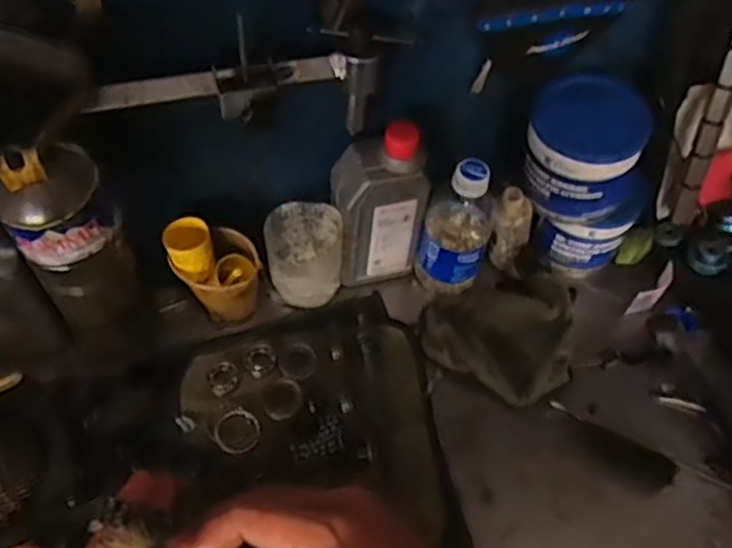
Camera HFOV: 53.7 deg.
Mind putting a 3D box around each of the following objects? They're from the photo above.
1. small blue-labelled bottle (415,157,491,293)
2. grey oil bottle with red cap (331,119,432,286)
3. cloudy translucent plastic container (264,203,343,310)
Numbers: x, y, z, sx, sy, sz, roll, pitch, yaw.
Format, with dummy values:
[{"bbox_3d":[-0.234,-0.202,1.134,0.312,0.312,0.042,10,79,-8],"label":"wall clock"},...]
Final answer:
[{"bbox_3d":[0.086,-0.044,0.682,0.061,0.162,0.064,15,54,9],"label":"small blue-labelled bottle"},{"bbox_3d":[0.012,-0.062,0.678,0.080,0.170,0.051,-12,54,-11],"label":"grey oil bottle with red cap"},{"bbox_3d":[-0.058,-0.018,0.691,0.068,0.091,0.055,-1,53,-3],"label":"cloudy translucent plastic container"}]

